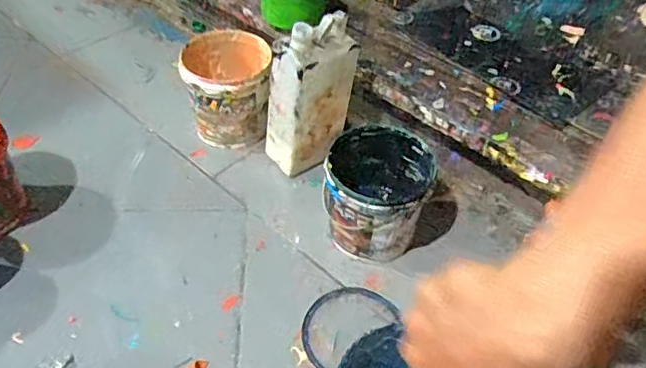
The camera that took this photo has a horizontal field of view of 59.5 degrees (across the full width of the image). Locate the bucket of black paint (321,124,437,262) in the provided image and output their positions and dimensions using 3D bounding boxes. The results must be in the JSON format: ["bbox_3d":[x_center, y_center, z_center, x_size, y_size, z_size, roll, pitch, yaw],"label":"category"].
[{"bbox_3d":[0.065,0.017,0.688,0.113,0.121,0.124,17,49,13],"label":"bucket of black paint"}]

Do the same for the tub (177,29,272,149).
[{"bbox_3d":[-0.135,-0.131,0.816,0.110,0.127,0.116,2,47,-2],"label":"tub"}]

